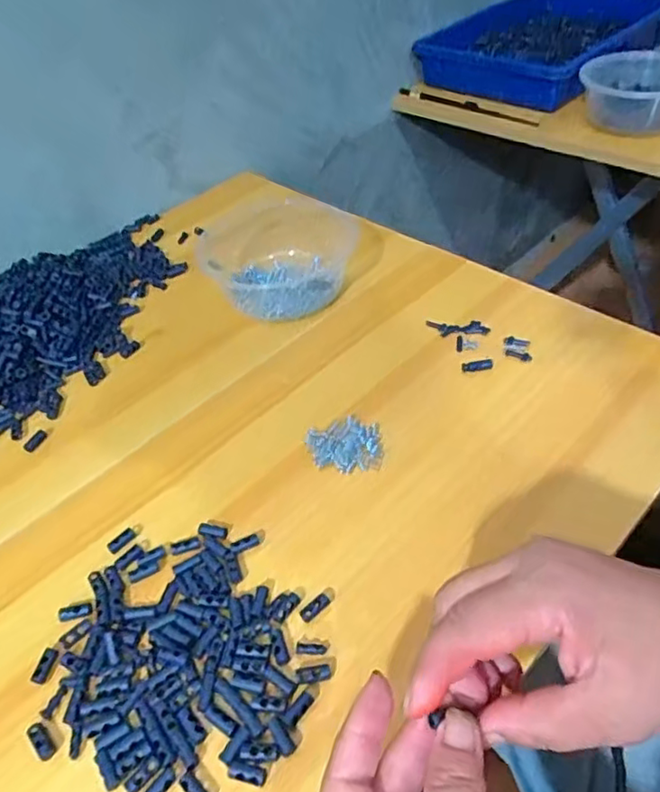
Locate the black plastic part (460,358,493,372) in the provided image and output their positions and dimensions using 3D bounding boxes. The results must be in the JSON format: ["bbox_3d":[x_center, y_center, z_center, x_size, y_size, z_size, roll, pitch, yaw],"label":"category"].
[{"bbox_3d":[0.113,-0.024,0.466,0.024,0.004,0.010,-4,46,4],"label":"black plastic part"}]

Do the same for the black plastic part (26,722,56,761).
[{"bbox_3d":[-0.147,0.175,0.308,0.008,0.004,0.019,-36,53,-25],"label":"black plastic part"}]

